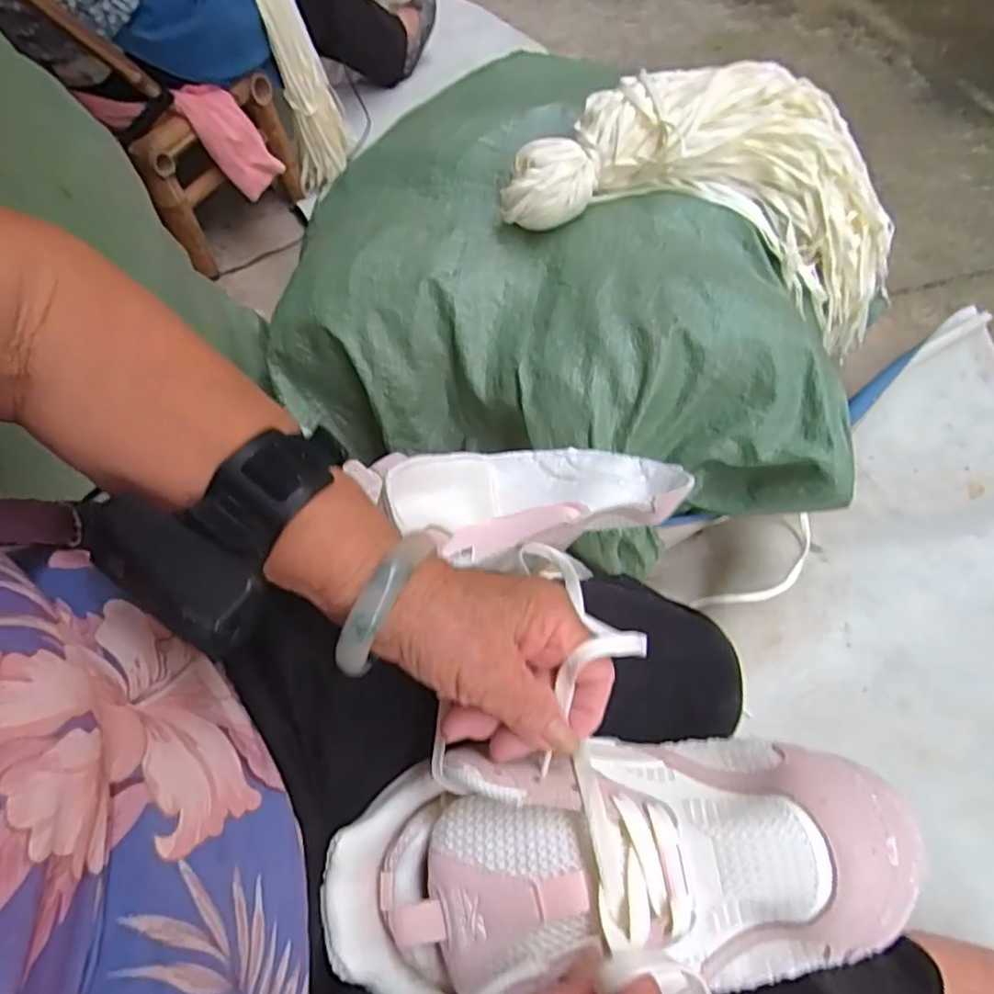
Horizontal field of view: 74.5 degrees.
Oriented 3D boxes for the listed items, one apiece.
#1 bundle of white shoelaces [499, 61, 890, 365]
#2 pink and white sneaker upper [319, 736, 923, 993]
[{"bbox_3d":[0.270,-0.347,0.765,0.505,0.214,0.204,14,56,-8],"label":"bundle of white shoelaces"},{"bbox_3d":[0.047,0.162,0.286,0.244,0.071,0.100,-9,56,5],"label":"pink and white sneaker upper"}]

